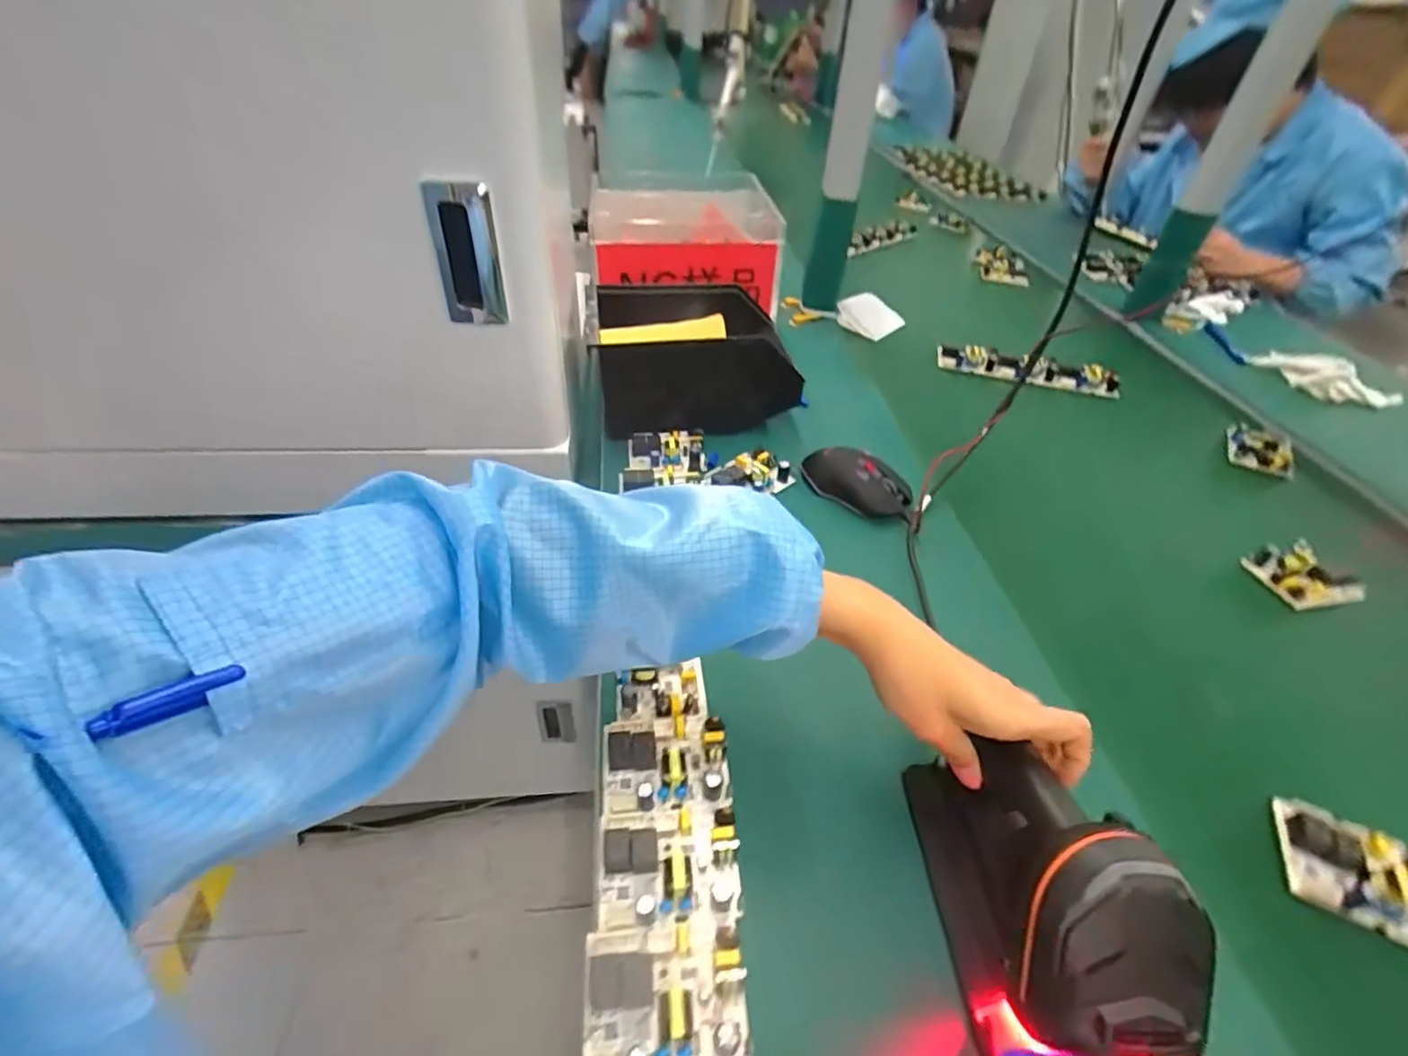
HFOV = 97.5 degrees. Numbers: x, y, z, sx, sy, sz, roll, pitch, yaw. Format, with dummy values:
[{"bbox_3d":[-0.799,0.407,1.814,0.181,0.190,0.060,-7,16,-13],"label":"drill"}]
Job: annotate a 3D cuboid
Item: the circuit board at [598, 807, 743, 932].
[{"bbox_3d":[-0.020,0.191,0.355,0.078,0.027,0.060,-2,43,-6],"label":"circuit board"}]

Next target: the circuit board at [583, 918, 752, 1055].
[{"bbox_3d":[-0.020,0.234,0.311,0.079,0.020,0.062,-2,43,-7],"label":"circuit board"}]

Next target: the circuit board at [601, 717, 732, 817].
[{"bbox_3d":[-0.025,0.151,0.400,0.080,0.026,0.061,-1,43,-5],"label":"circuit board"}]

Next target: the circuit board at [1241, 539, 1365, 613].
[{"bbox_3d":[0.563,0.043,0.576,0.078,0.022,0.064,-9,44,-14],"label":"circuit board"}]

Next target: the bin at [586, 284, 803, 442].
[{"bbox_3d":[-0.009,-0.183,0.701,0.219,0.121,0.155,-1,43,-5],"label":"bin"}]

